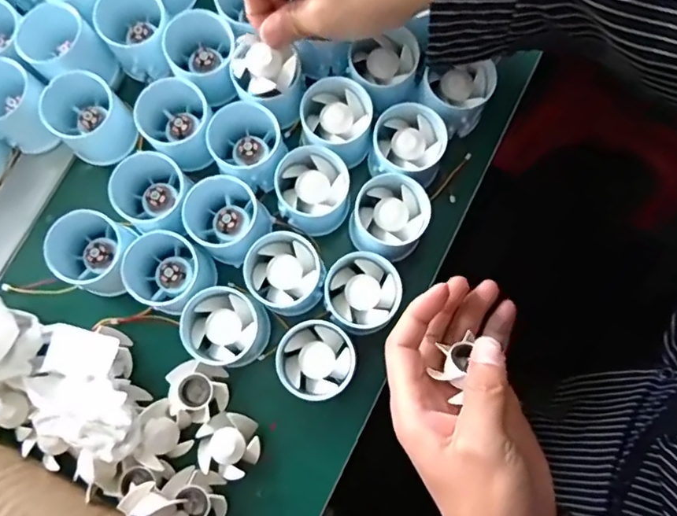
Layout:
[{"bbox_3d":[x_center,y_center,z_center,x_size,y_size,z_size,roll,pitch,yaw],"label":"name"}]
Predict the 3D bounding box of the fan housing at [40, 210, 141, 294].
[{"bbox_3d":[-0.175,-0.004,0.392,0.066,0.050,0.057,28,81,6],"label":"fan housing"}]

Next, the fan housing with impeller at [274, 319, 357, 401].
[{"bbox_3d":[-0.015,0.071,0.380,0.051,0.044,0.050,0,79,1],"label":"fan housing with impeller"}]

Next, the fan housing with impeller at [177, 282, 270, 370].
[{"bbox_3d":[-0.078,0.049,0.384,0.052,0.047,0.050,0,79,1],"label":"fan housing with impeller"}]

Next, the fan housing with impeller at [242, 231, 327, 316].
[{"bbox_3d":[-0.037,0.012,0.392,0.053,0.043,0.052,0,79,1],"label":"fan housing with impeller"}]

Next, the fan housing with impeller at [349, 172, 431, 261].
[{"bbox_3d":[0.036,-0.026,0.398,0.051,0.046,0.056,0,79,1],"label":"fan housing with impeller"}]

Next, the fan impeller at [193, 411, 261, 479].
[{"bbox_3d":[-0.077,0.132,0.383,0.041,0.017,0.043,0,79,1],"label":"fan impeller"}]

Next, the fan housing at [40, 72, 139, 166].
[{"bbox_3d":[-0.186,-0.105,0.409,0.050,0.053,0.051,0,79,1],"label":"fan housing"}]

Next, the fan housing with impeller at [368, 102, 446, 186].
[{"bbox_3d":[0.050,-0.079,0.403,0.049,0.045,0.052,0,79,1],"label":"fan housing with impeller"}]

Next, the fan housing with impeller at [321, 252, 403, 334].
[{"bbox_3d":[0.017,0.026,0.389,0.051,0.044,0.053,0,79,1],"label":"fan housing with impeller"}]

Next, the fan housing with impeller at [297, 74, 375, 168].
[{"bbox_3d":[-0.001,-0.099,0.408,0.051,0.044,0.053,0,79,1],"label":"fan housing with impeller"}]

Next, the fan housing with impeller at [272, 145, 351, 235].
[{"bbox_3d":[-0.018,-0.048,0.399,0.051,0.047,0.053,0,79,1],"label":"fan housing with impeller"}]

